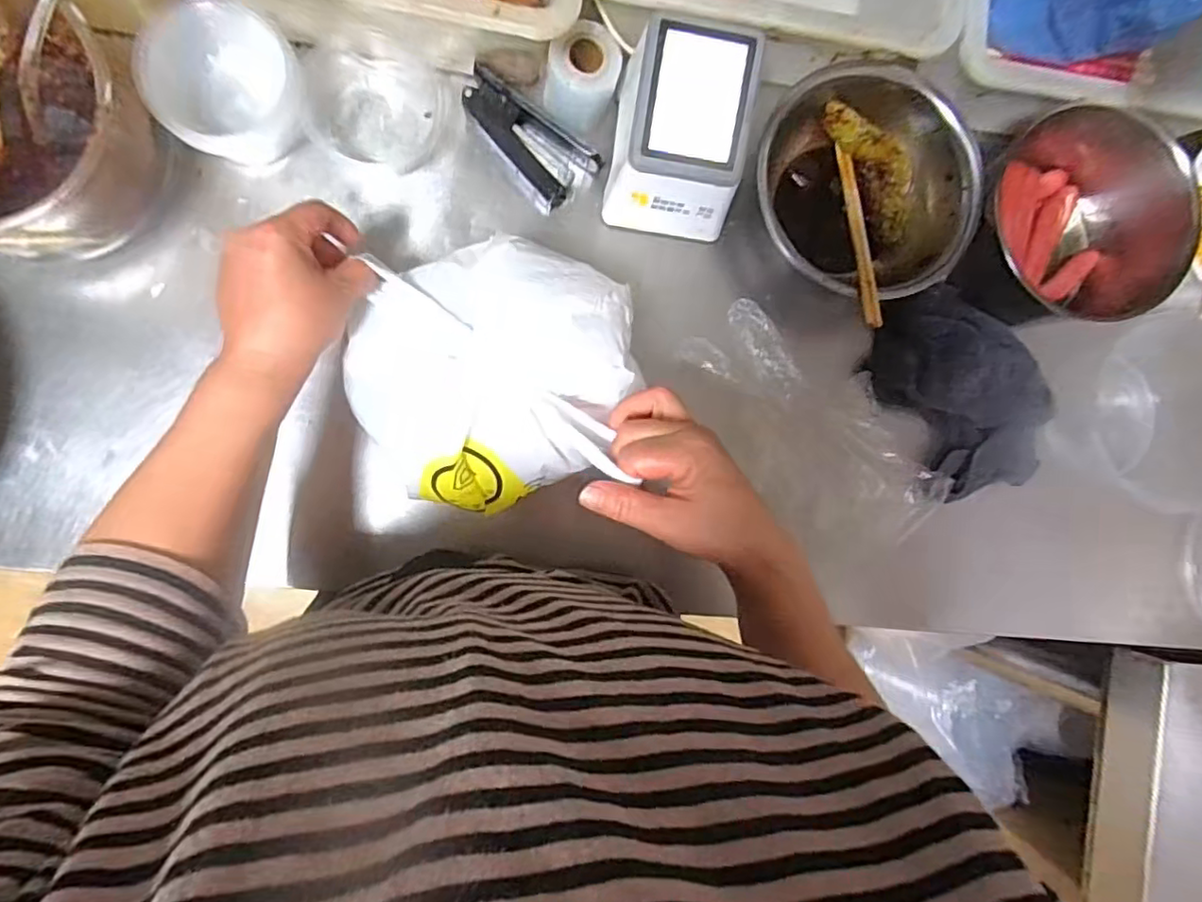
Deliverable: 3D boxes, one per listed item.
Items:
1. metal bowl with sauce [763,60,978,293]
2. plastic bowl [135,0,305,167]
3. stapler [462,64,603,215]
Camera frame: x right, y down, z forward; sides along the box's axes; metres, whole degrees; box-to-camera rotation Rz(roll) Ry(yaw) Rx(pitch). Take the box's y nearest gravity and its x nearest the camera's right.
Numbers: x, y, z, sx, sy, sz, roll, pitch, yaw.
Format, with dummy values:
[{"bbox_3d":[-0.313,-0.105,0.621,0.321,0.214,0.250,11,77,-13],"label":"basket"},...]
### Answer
[{"bbox_3d":[0.213,-0.213,0.516,0.175,0.068,0.178,0,90,-7],"label":"metal bowl with sauce"},{"bbox_3d":[-0.275,-0.268,0.462,0.099,0.059,0.095,0,90,-7],"label":"plastic bowl"},{"bbox_3d":[-0.061,-0.250,0.510,0.112,0.036,0.058,36,86,-6],"label":"stapler"}]

